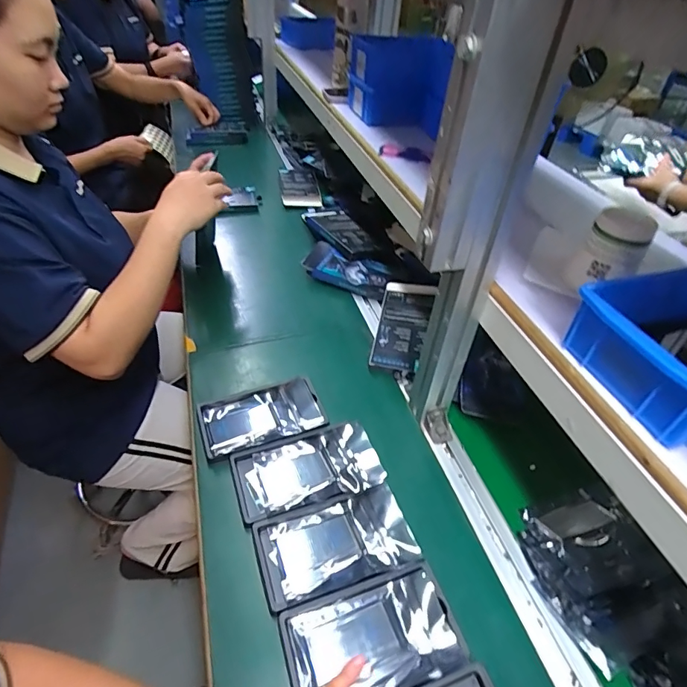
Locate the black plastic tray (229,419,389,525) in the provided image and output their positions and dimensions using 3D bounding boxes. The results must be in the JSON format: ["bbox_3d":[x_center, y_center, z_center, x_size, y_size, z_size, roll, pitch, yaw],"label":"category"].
[{"bbox_3d":[-0.043,0.151,0.532,0.170,0.019,0.095,-9,45,-17],"label":"black plastic tray"}]

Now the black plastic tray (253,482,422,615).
[{"bbox_3d":[-0.008,0.213,0.470,0.159,0.017,0.093,-9,45,-17],"label":"black plastic tray"}]

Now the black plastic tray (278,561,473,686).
[{"bbox_3d":[0.028,0.275,0.409,0.159,0.013,0.092,-9,45,-17],"label":"black plastic tray"}]

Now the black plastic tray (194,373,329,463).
[{"bbox_3d":[-0.109,0.096,0.587,0.158,0.014,0.094,-11,45,-19],"label":"black plastic tray"}]

